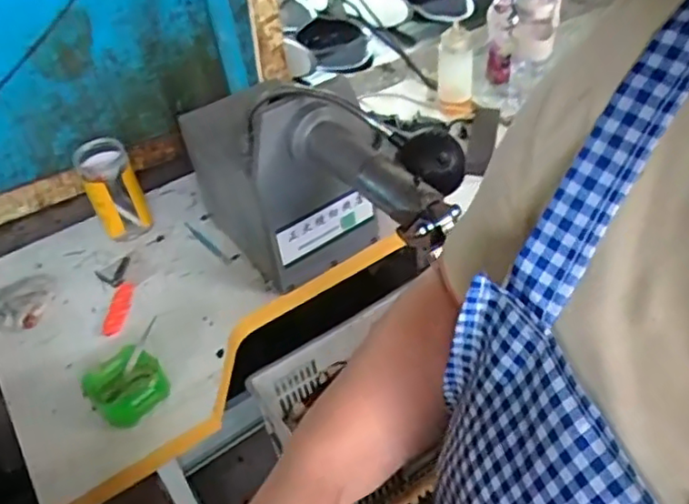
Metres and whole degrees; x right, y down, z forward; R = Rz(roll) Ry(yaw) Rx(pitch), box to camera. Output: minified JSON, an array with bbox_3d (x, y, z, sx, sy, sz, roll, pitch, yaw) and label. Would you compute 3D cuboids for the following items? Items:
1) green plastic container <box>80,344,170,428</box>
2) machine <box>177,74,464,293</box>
[{"bbox_3d":[-0.290,0.180,0.831,0.096,0.056,0.091,-30,45,-24],"label":"green plastic container"},{"bbox_3d":[-0.038,-0.097,0.903,0.215,0.303,0.512,-27,44,-22],"label":"machine"}]

